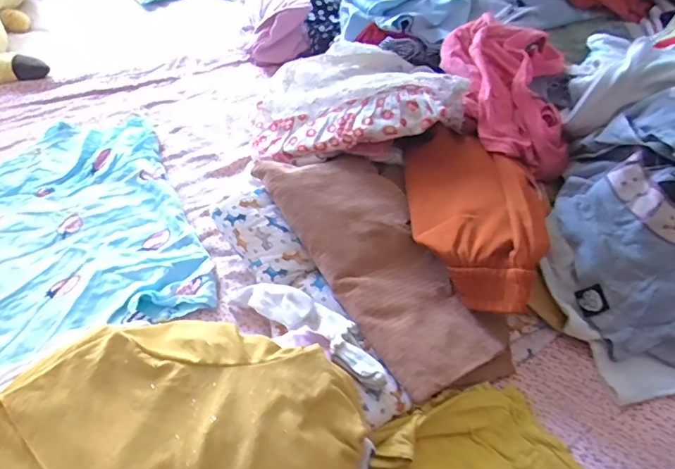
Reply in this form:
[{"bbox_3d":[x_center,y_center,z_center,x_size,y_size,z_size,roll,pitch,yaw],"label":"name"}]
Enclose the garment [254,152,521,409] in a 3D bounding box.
[{"bbox_3d":[0.054,0.026,0.581,0.161,0.035,0.321,-17,60,-25],"label":"garment"}]

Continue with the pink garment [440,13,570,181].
[{"bbox_3d":[0.227,-0.190,0.693,0.171,0.105,0.229,6,48,6],"label":"pink garment"}]

